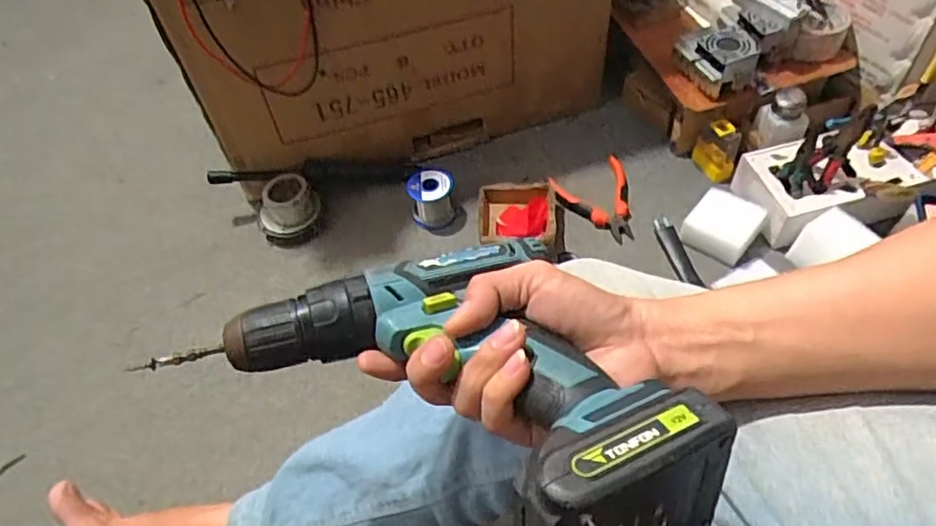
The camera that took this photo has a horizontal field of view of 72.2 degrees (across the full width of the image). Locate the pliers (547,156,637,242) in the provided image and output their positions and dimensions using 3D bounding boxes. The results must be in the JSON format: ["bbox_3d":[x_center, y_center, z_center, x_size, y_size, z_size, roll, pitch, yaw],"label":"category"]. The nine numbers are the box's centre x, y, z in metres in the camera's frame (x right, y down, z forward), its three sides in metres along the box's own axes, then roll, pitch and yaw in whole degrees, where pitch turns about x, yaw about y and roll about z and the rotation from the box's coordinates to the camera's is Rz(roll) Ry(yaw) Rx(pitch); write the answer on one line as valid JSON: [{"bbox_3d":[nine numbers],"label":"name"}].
[{"bbox_3d":[0.202,-0.094,0.928,0.122,0.028,0.132,-30,56,-16],"label":"pliers"}]

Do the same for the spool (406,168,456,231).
[{"bbox_3d":[-0.050,-0.094,0.940,0.069,0.064,0.067,-14,53,-5],"label":"spool"}]

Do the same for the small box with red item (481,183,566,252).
[{"bbox_3d":[0.074,-0.066,0.912,0.115,0.039,0.118,-2,53,4],"label":"small box with red item"}]

